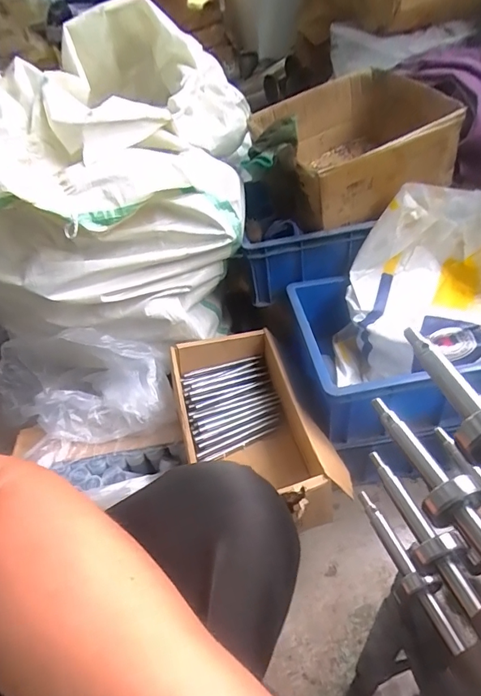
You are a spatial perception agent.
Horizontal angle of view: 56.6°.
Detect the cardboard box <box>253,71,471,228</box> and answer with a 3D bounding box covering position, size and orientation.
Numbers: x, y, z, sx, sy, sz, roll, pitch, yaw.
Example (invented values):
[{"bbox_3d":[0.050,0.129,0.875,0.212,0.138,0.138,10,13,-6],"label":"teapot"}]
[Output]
[{"bbox_3d":[0.214,-0.388,0.856,0.290,0.158,0.284,-18,44,-12],"label":"cardboard box"}]

